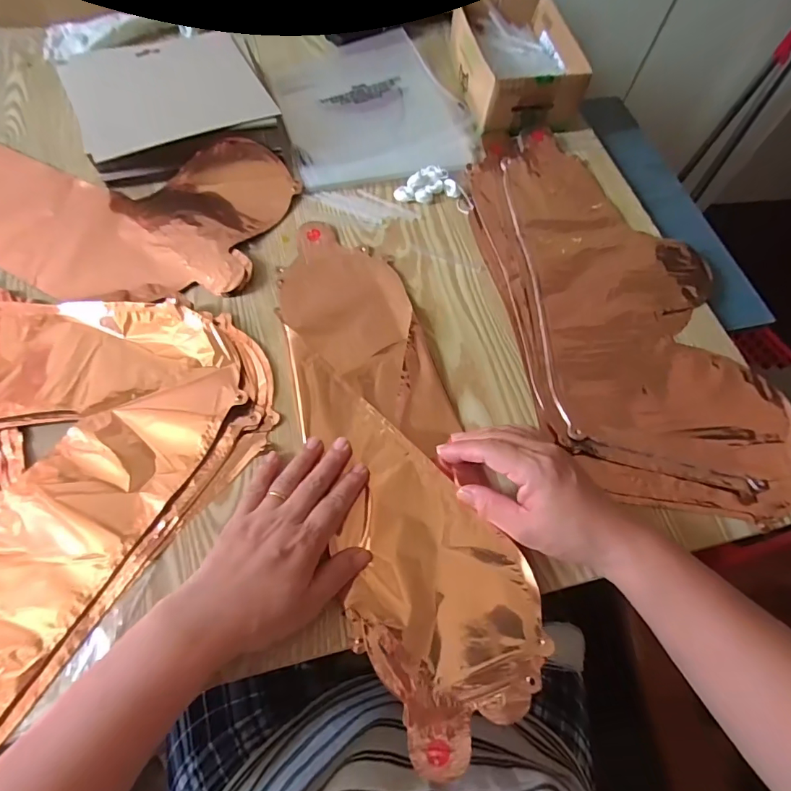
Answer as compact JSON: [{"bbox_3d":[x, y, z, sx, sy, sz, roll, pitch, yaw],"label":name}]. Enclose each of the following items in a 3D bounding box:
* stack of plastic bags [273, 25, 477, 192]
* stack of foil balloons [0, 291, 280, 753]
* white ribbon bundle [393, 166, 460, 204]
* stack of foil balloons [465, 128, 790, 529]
[{"bbox_3d":[-0.031,-0.373,0.577,0.223,0.015,0.262,-12,64,-10],"label":"stack of plastic bags"},{"bbox_3d":[-0.341,0.044,0.341,0.359,0.022,0.412,33,66,13],"label":"stack of foil balloons"},{"bbox_3d":[0.033,-0.243,0.518,0.069,0.014,0.046,-5,63,-6],"label":"white ribbon bundle"},{"bbox_3d":[0.221,-0.106,0.462,0.224,0.015,0.456,-8,64,-8],"label":"stack of foil balloons"}]

